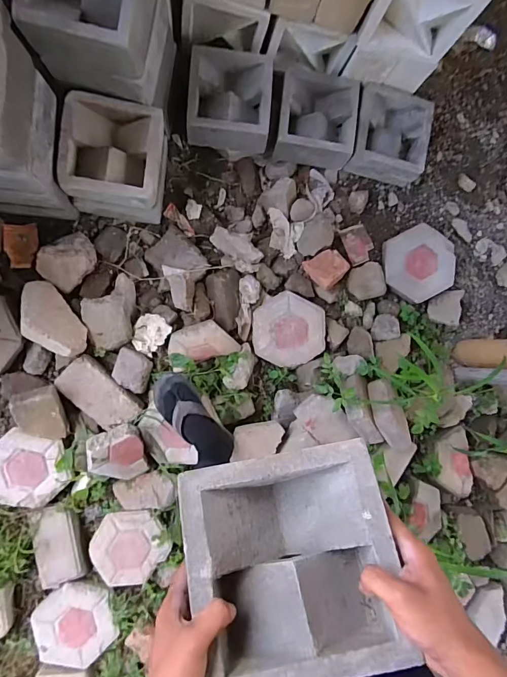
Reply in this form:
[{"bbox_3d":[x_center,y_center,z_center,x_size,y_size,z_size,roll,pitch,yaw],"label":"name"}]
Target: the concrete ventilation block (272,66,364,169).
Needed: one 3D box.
[{"bbox_3d":[0.166,-0.600,1.074,0.216,0.102,0.221,7,90,-8],"label":"concrete ventilation block"}]

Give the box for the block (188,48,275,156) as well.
[{"bbox_3d":[-0.059,-0.599,1.001,0.203,0.076,0.228,2,90,-8],"label":"block"}]

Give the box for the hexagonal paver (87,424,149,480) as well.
[{"bbox_3d":[-0.360,0.307,1.040,0.143,0.055,0.157,-14,121,-18],"label":"hexagonal paver"}]

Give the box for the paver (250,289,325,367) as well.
[{"bbox_3d":[0.102,-0.022,1.107,0.216,0.046,0.193,24,87,-7],"label":"paver"}]

